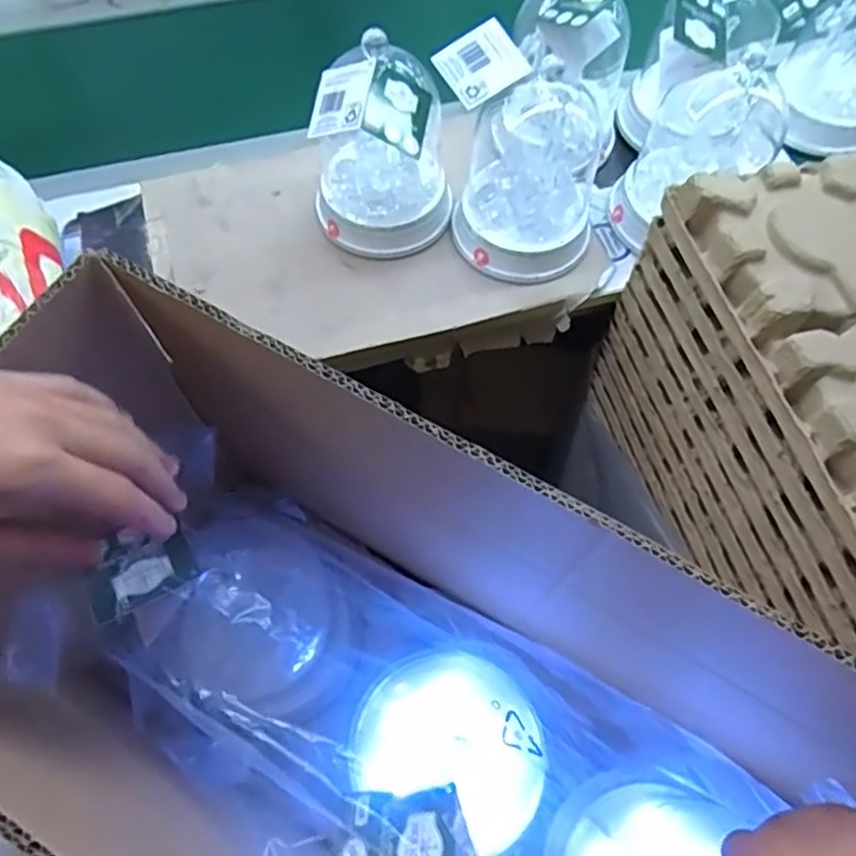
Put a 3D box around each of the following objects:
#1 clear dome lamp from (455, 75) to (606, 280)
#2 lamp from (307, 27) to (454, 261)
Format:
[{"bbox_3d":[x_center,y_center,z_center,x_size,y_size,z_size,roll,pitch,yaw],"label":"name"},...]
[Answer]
[{"bbox_3d":[0.104,-0.259,0.707,0.150,0.137,0.152,14,64,6],"label":"clear dome lamp"},{"bbox_3d":[-0.049,-0.293,0.697,0.147,0.190,0.137,-1,63,-1],"label":"lamp"}]

